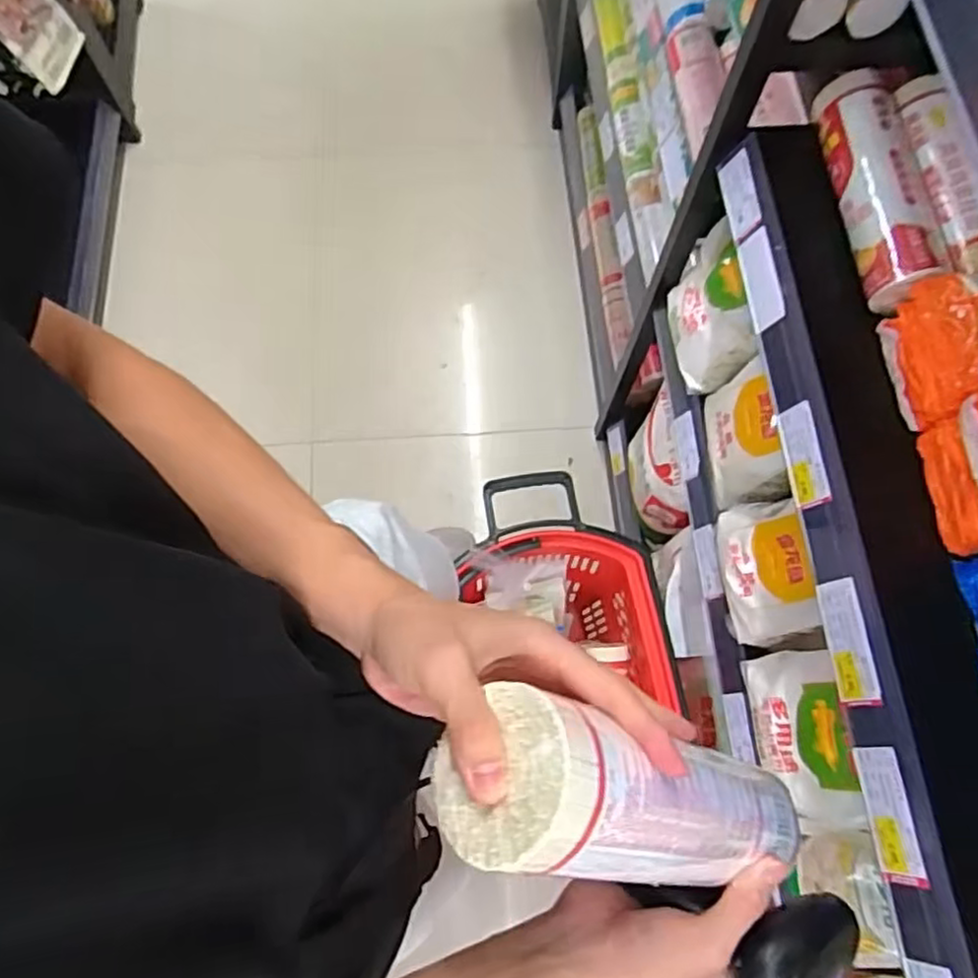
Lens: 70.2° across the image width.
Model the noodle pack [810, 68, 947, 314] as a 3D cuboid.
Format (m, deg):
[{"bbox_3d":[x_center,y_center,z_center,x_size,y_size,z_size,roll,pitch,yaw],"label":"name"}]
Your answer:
[{"bbox_3d":[0.364,-0.286,0.653,0.063,0.047,0.241,-1,71,-1],"label":"noodle pack"}]

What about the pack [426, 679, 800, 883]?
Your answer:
[{"bbox_3d":[0.080,0.148,0.333,0.216,0.058,0.066,24,67,-35],"label":"pack"}]

